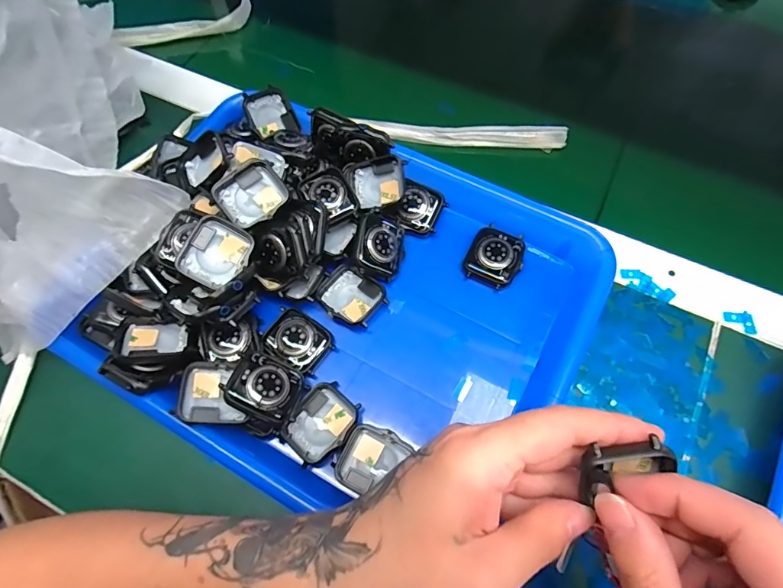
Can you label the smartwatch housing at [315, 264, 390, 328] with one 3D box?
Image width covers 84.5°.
[{"bbox_3d":[-0.028,0.002,0.305,0.044,0.012,0.037,32,71,14],"label":"smartwatch housing"}]

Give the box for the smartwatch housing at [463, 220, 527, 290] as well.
[{"bbox_3d":[0.075,-0.027,0.315,0.038,0.014,0.045,23,69,11],"label":"smartwatch housing"}]

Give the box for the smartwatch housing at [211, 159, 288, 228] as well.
[{"bbox_3d":[-0.094,-0.067,0.290,0.041,0.010,0.039,-41,91,-17],"label":"smartwatch housing"}]

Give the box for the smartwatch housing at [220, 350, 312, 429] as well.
[{"bbox_3d":[-0.077,0.057,0.266,0.044,0.008,0.037,33,58,-9],"label":"smartwatch housing"}]

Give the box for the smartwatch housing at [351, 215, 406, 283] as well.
[{"bbox_3d":[-0.007,-0.034,0.309,0.038,0.012,0.042,21,82,-23],"label":"smartwatch housing"}]

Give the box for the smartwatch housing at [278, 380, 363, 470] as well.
[{"bbox_3d":[-0.044,0.082,0.272,0.037,0.016,0.046,32,71,14],"label":"smartwatch housing"}]

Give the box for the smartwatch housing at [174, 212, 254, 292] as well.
[{"bbox_3d":[-0.111,-0.027,0.273,0.036,0.014,0.043,26,70,11],"label":"smartwatch housing"}]

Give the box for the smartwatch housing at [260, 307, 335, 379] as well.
[{"bbox_3d":[-0.065,0.032,0.293,0.044,0.012,0.036,29,70,13],"label":"smartwatch housing"}]

